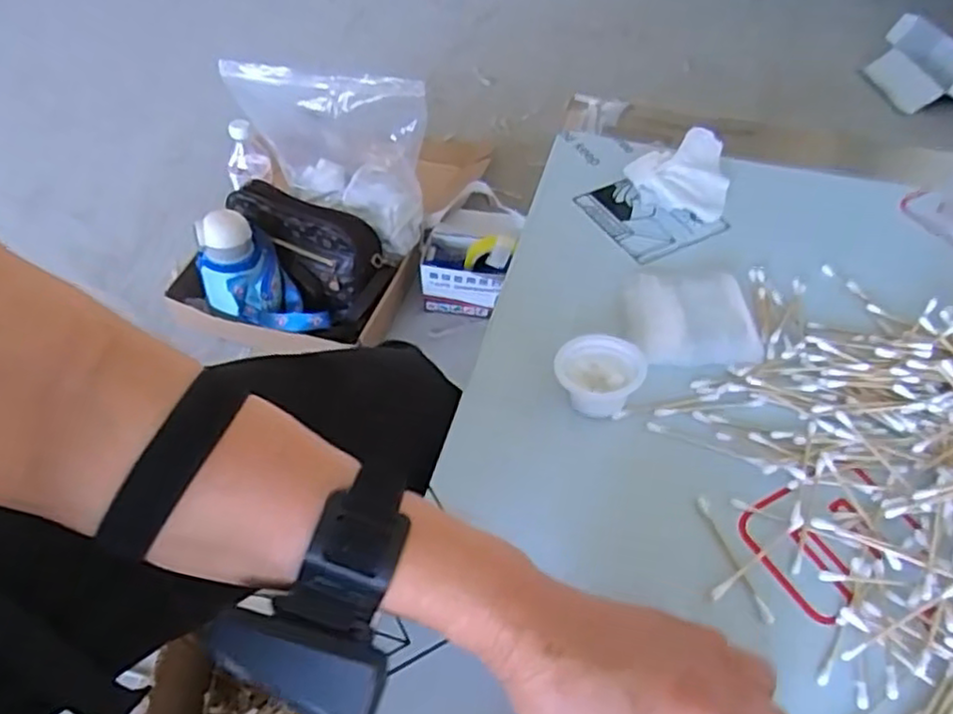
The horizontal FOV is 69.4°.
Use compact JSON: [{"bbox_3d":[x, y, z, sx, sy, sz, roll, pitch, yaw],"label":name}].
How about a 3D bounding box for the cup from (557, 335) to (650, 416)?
[{"bbox_3d":[0.077,0.013,0.436,0.054,0.029,0.049,5,51,5],"label":"cup"}]

